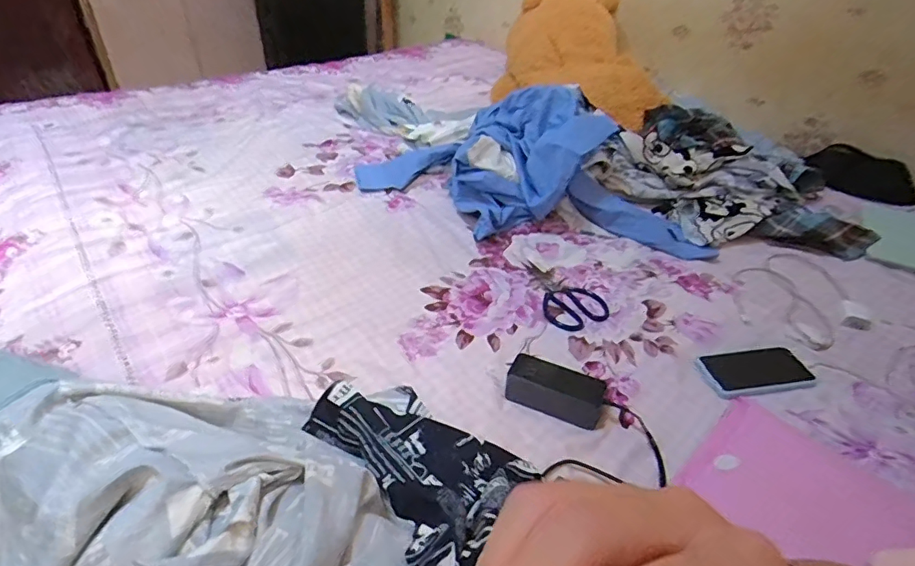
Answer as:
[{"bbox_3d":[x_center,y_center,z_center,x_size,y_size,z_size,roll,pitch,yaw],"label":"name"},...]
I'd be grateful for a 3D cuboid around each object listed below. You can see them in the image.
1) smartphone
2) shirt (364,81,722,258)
[{"bbox_3d":[0.454,0.134,0.783,0.175,0.010,0.084,-6,40,-12],"label":"smartphone"},{"bbox_3d":[0.148,-0.255,1.066,0.727,0.207,0.329,5,39,1],"label":"shirt"}]

